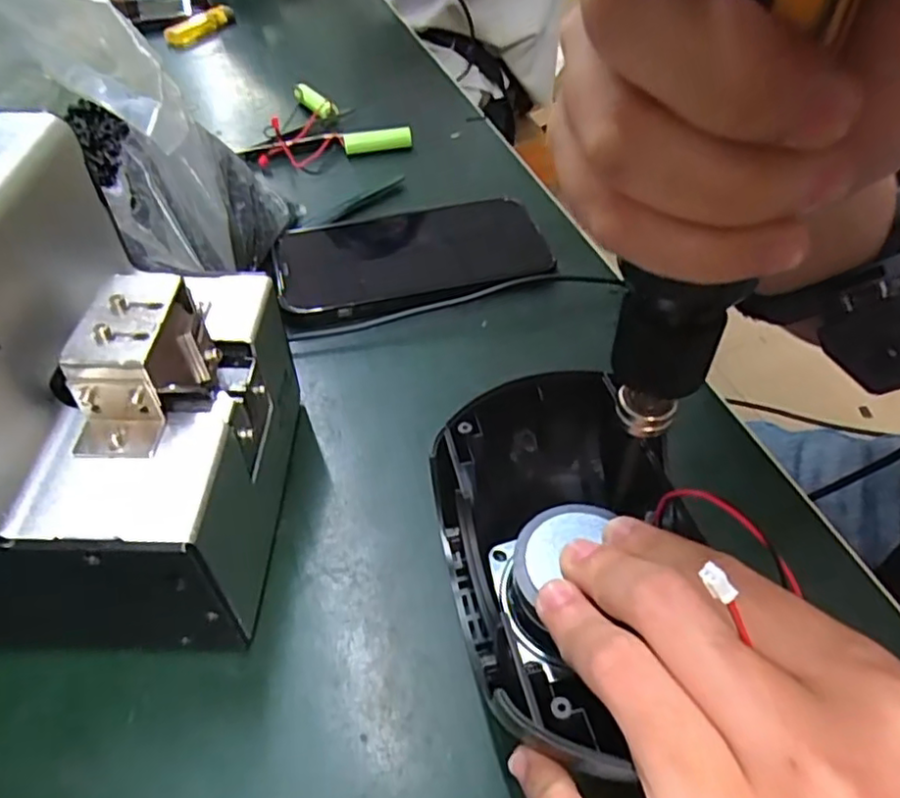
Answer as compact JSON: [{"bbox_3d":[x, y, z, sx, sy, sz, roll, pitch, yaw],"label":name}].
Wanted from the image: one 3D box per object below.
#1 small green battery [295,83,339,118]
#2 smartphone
[{"bbox_3d":[-0.109,-0.242,0.521,0.018,0.012,0.048,-29,53,-21],"label":"small green battery"},{"bbox_3d":[-0.024,-0.087,0.387,0.155,0.012,0.083,-10,50,-8],"label":"smartphone"}]

